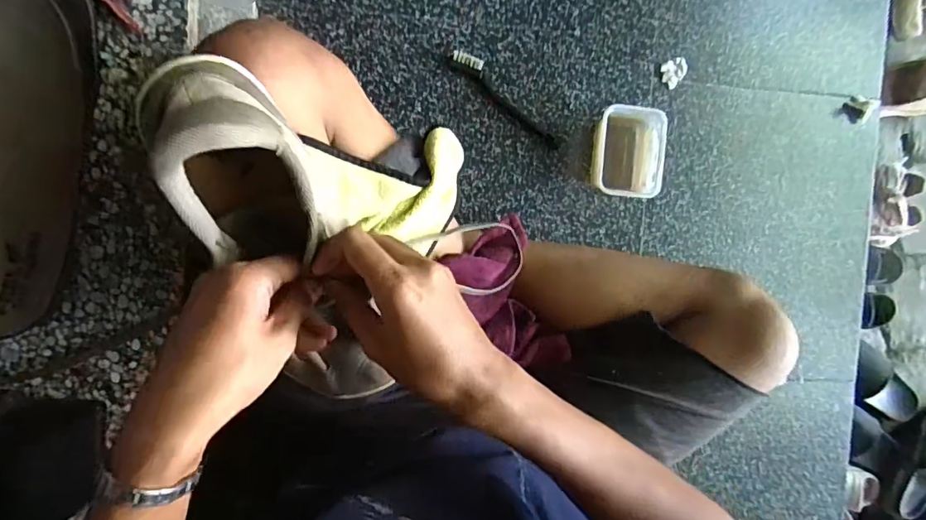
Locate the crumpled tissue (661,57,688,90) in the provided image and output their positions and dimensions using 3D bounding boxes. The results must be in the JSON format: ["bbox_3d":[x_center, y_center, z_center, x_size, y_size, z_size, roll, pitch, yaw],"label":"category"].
[{"bbox_3d":[0.347,-0.306,0.823,0.035,0.025,0.043,-30,97,-5],"label":"crumpled tissue"}]

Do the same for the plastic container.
[{"bbox_3d":[0.202,-0.134,0.638,0.085,0.059,0.108,1,94,-7],"label":"plastic container"}]

